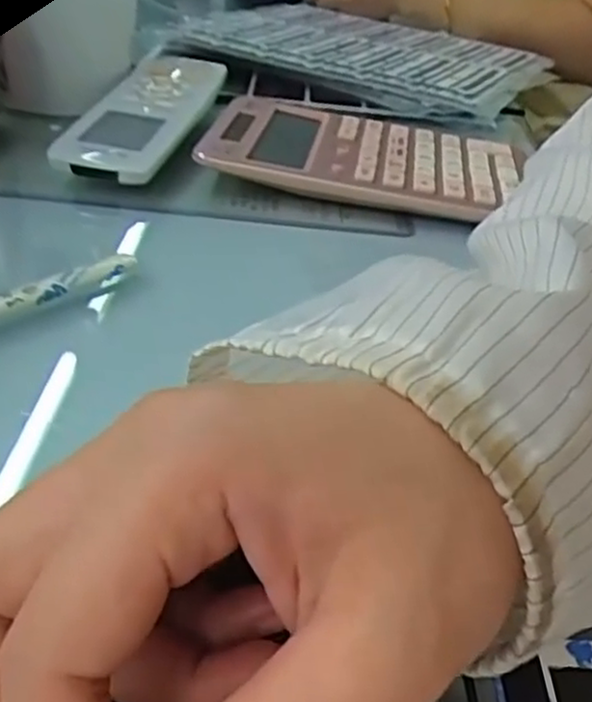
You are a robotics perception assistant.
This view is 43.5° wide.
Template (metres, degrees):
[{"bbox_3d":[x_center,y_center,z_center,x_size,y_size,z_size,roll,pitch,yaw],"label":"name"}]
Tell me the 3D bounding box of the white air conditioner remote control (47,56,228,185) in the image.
[{"bbox_3d":[-0.080,-0.136,0.413,0.057,0.015,0.150,8,42,9],"label":"white air conditioner remote control"}]

